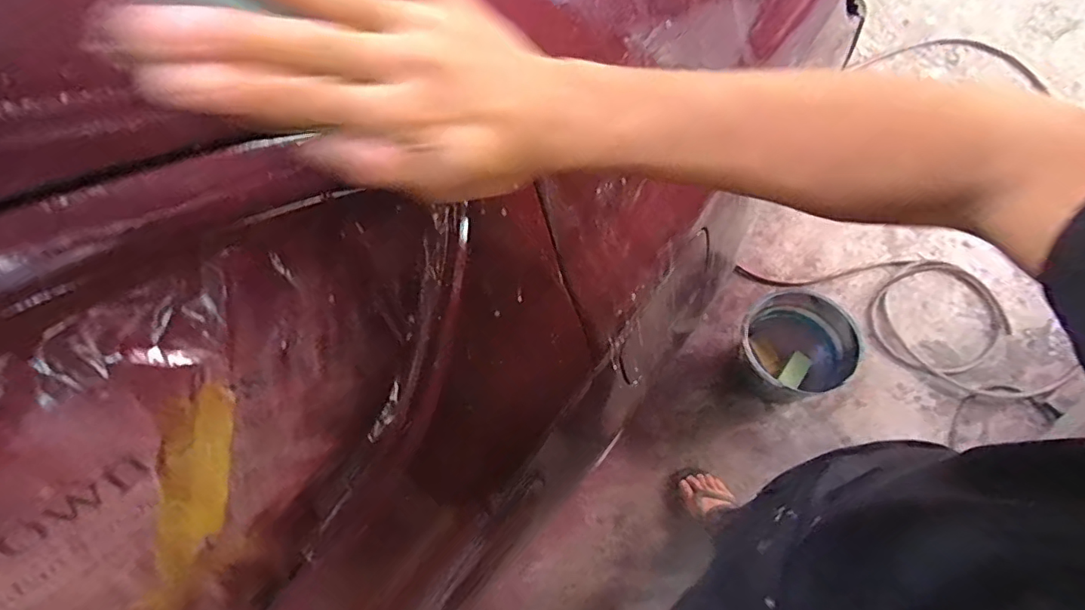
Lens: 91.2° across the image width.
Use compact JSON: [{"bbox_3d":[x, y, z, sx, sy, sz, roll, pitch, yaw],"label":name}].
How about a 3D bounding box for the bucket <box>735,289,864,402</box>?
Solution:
[{"bbox_3d":[0.639,0.114,1.387,0.281,0.206,0.251,-2,71,2],"label":"bucket"}]

